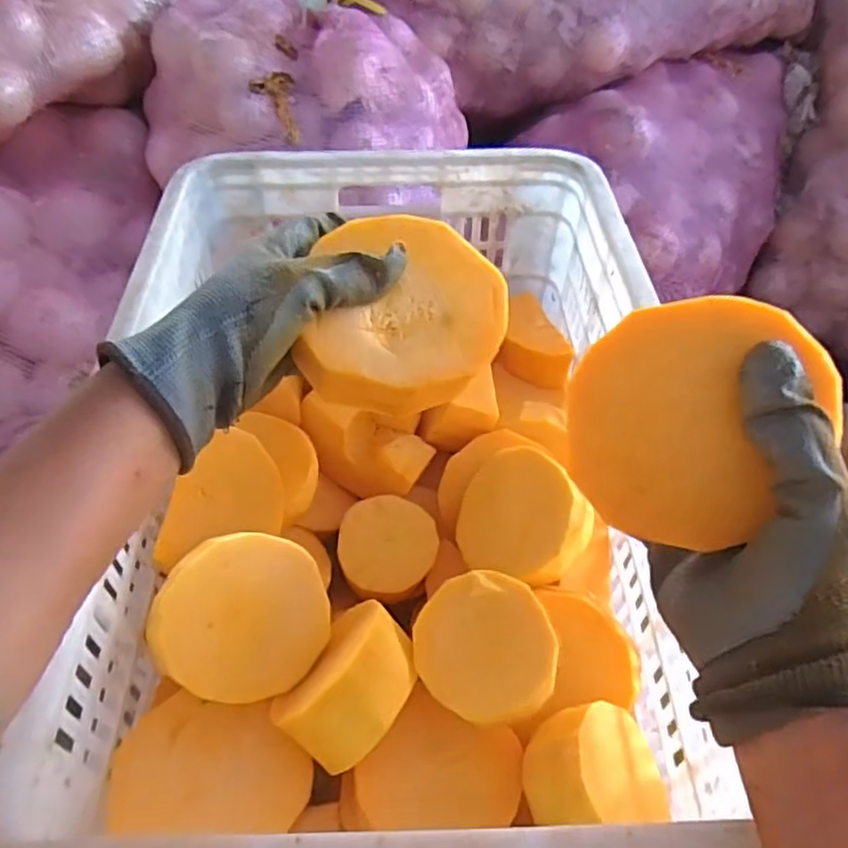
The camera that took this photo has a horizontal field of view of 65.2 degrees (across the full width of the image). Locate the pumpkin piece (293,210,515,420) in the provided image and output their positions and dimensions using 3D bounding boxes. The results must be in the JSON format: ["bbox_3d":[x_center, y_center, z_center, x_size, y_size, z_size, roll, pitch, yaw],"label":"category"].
[{"bbox_3d":[-0.008,-0.056,0.360,0.097,0.030,0.110,12,69,-3],"label":"pumpkin piece"}]

